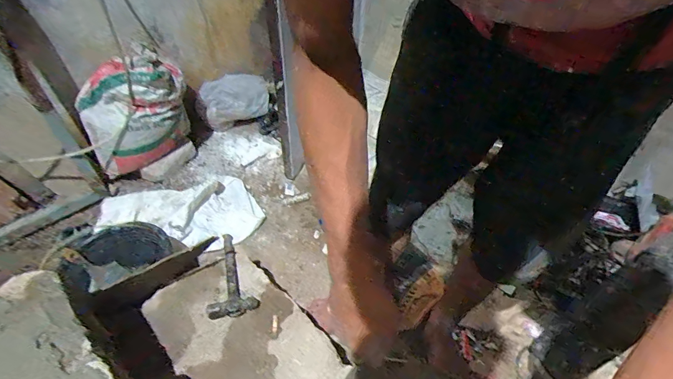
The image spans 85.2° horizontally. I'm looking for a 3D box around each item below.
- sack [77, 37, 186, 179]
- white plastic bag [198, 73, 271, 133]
[{"bbox_3d":[-0.646,-0.236,1.193,0.326,0.348,0.178,-23,51,-22],"label":"sack"},{"bbox_3d":[-0.413,-0.357,1.491,0.284,0.156,0.117,-17,49,-17],"label":"white plastic bag"}]

